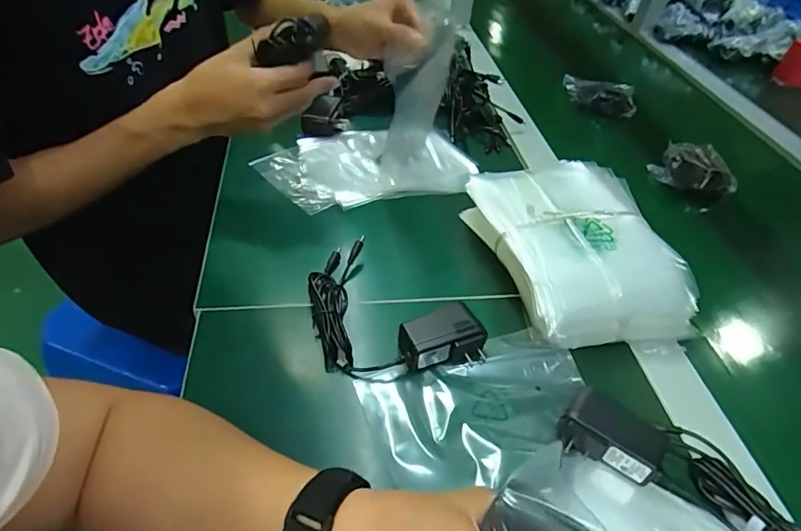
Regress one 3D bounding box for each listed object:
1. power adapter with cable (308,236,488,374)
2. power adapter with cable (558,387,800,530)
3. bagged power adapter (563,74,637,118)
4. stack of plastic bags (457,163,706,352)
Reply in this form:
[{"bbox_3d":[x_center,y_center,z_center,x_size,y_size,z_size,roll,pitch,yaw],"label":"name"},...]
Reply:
[{"bbox_3d":[-0.011,0.030,0.451,0.144,0.027,0.150,-5,47,-11],"label":"power adapter with cable"},{"bbox_3d":[0.213,0.153,0.355,0.182,0.026,0.068,22,48,15],"label":"power adapter with cable"},{"bbox_3d":[0.347,-0.292,0.826,0.128,0.040,0.062,2,46,-5],"label":"bagged power adapter"},{"bbox_3d":[0.173,-0.029,0.499,0.176,0.072,0.232,-4,47,-11],"label":"stack of plastic bags"}]

